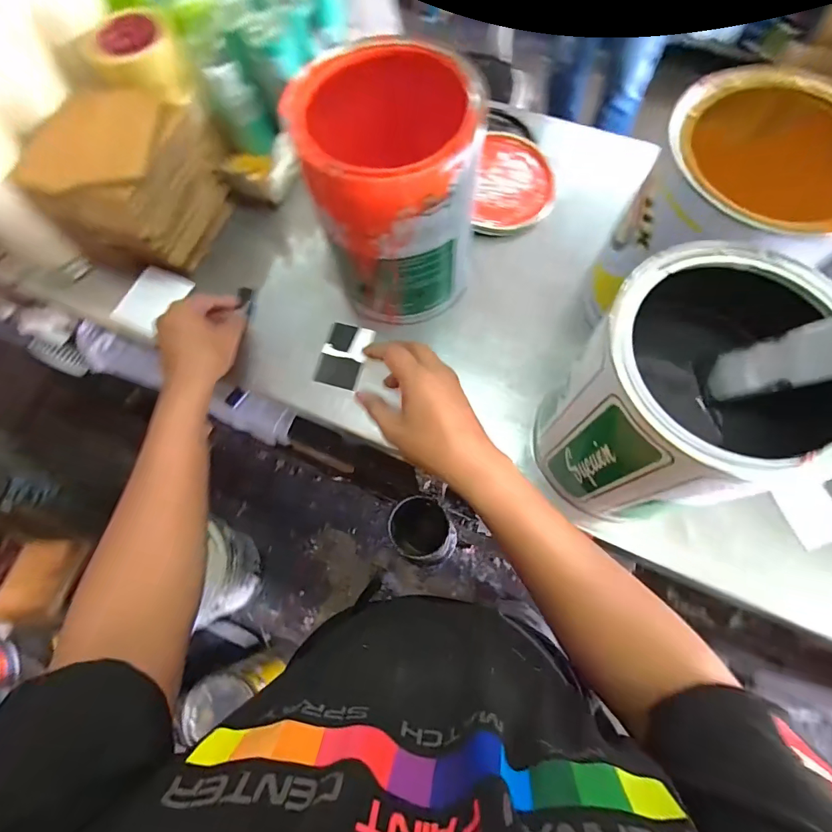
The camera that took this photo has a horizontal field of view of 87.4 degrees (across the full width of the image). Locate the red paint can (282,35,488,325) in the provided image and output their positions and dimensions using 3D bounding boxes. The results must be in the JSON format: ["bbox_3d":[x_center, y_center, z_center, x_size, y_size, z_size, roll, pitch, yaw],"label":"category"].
[{"bbox_3d":[-0.029,-0.215,0.437,0.134,0.203,0.167,-21,72,-5],"label":"red paint can"}]

